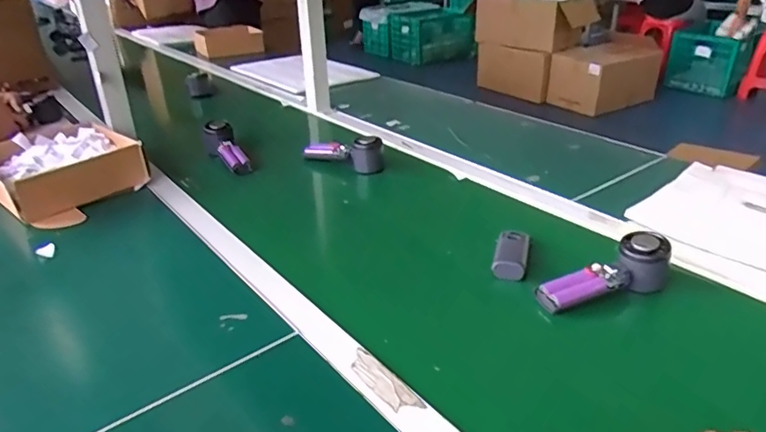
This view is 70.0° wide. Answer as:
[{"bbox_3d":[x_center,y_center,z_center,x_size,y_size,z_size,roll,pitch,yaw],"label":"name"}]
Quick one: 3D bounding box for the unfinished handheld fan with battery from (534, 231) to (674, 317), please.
[{"bbox_3d":[0.257,0.074,0.640,0.161,0.058,0.043,-21,31,-8],"label":"unfinished handheld fan with battery"}]

